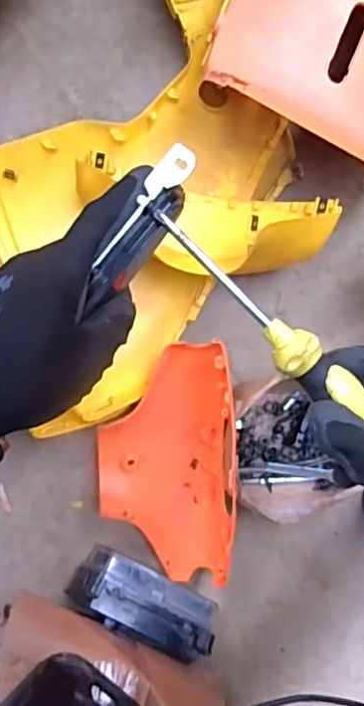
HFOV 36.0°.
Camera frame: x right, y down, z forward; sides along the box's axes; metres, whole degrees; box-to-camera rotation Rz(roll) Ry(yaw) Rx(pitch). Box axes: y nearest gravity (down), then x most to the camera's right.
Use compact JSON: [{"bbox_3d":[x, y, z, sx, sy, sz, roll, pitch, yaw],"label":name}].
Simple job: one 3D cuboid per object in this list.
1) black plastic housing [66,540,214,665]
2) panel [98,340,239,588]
[{"bbox_3d":[-0.046,0.315,0.709,0.184,0.059,0.080,28,85,-4],"label":"black plastic housing"},{"bbox_3d":[-0.021,0.139,0.695,0.155,0.115,0.290,1,87,-8],"label":"panel"}]

